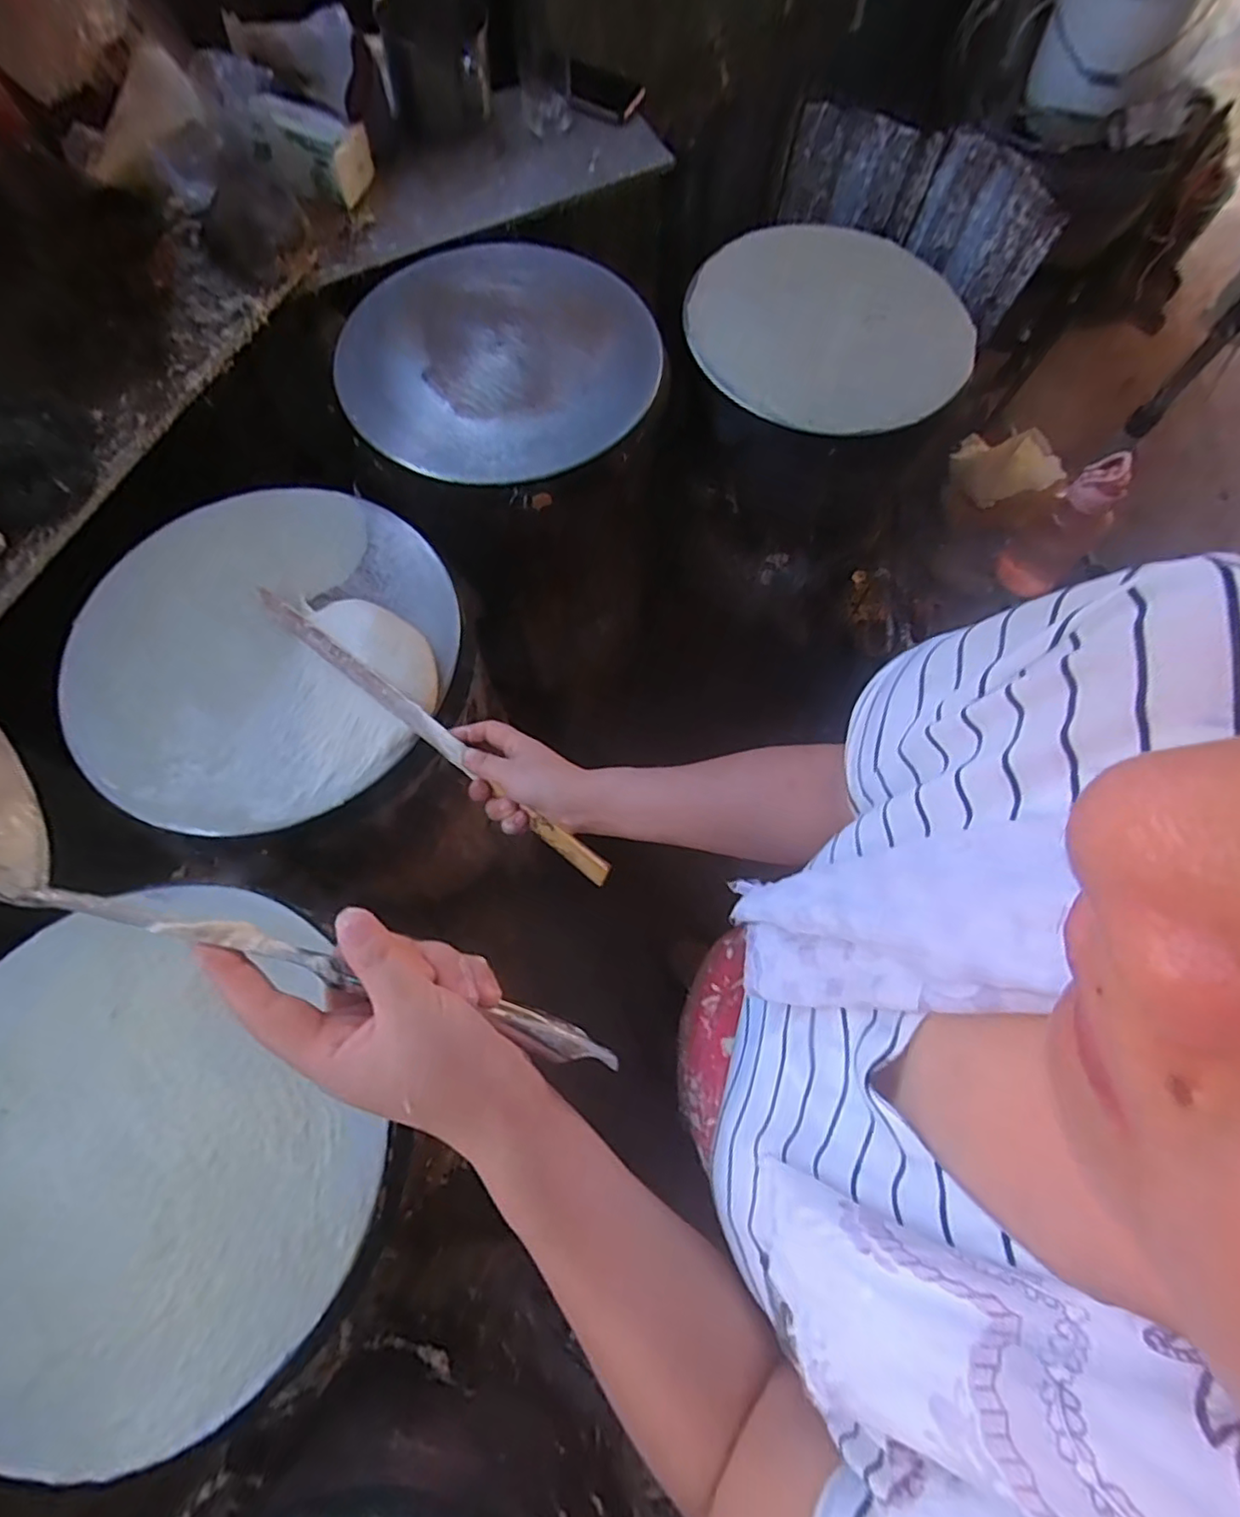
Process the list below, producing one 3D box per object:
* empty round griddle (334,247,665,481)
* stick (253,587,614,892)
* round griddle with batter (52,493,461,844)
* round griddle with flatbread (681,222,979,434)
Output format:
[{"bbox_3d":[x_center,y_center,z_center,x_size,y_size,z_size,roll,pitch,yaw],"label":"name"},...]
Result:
[{"bbox_3d":[-0.134,-0.452,0.697,0.336,0.012,0.331,0,71,-1],"label":"empty round griddle"},{"bbox_3d":[-0.174,-0.028,0.547,0.418,0.023,0.019,38,74,13],"label":"stick"},{"bbox_3d":[-0.338,-0.114,0.584,0.340,0.036,0.353,0,71,-1],"label":"round griddle with batter"},{"bbox_3d":[0.265,-0.540,0.768,0.326,0.053,0.319,0,71,-1],"label":"round griddle with flatbread"}]

